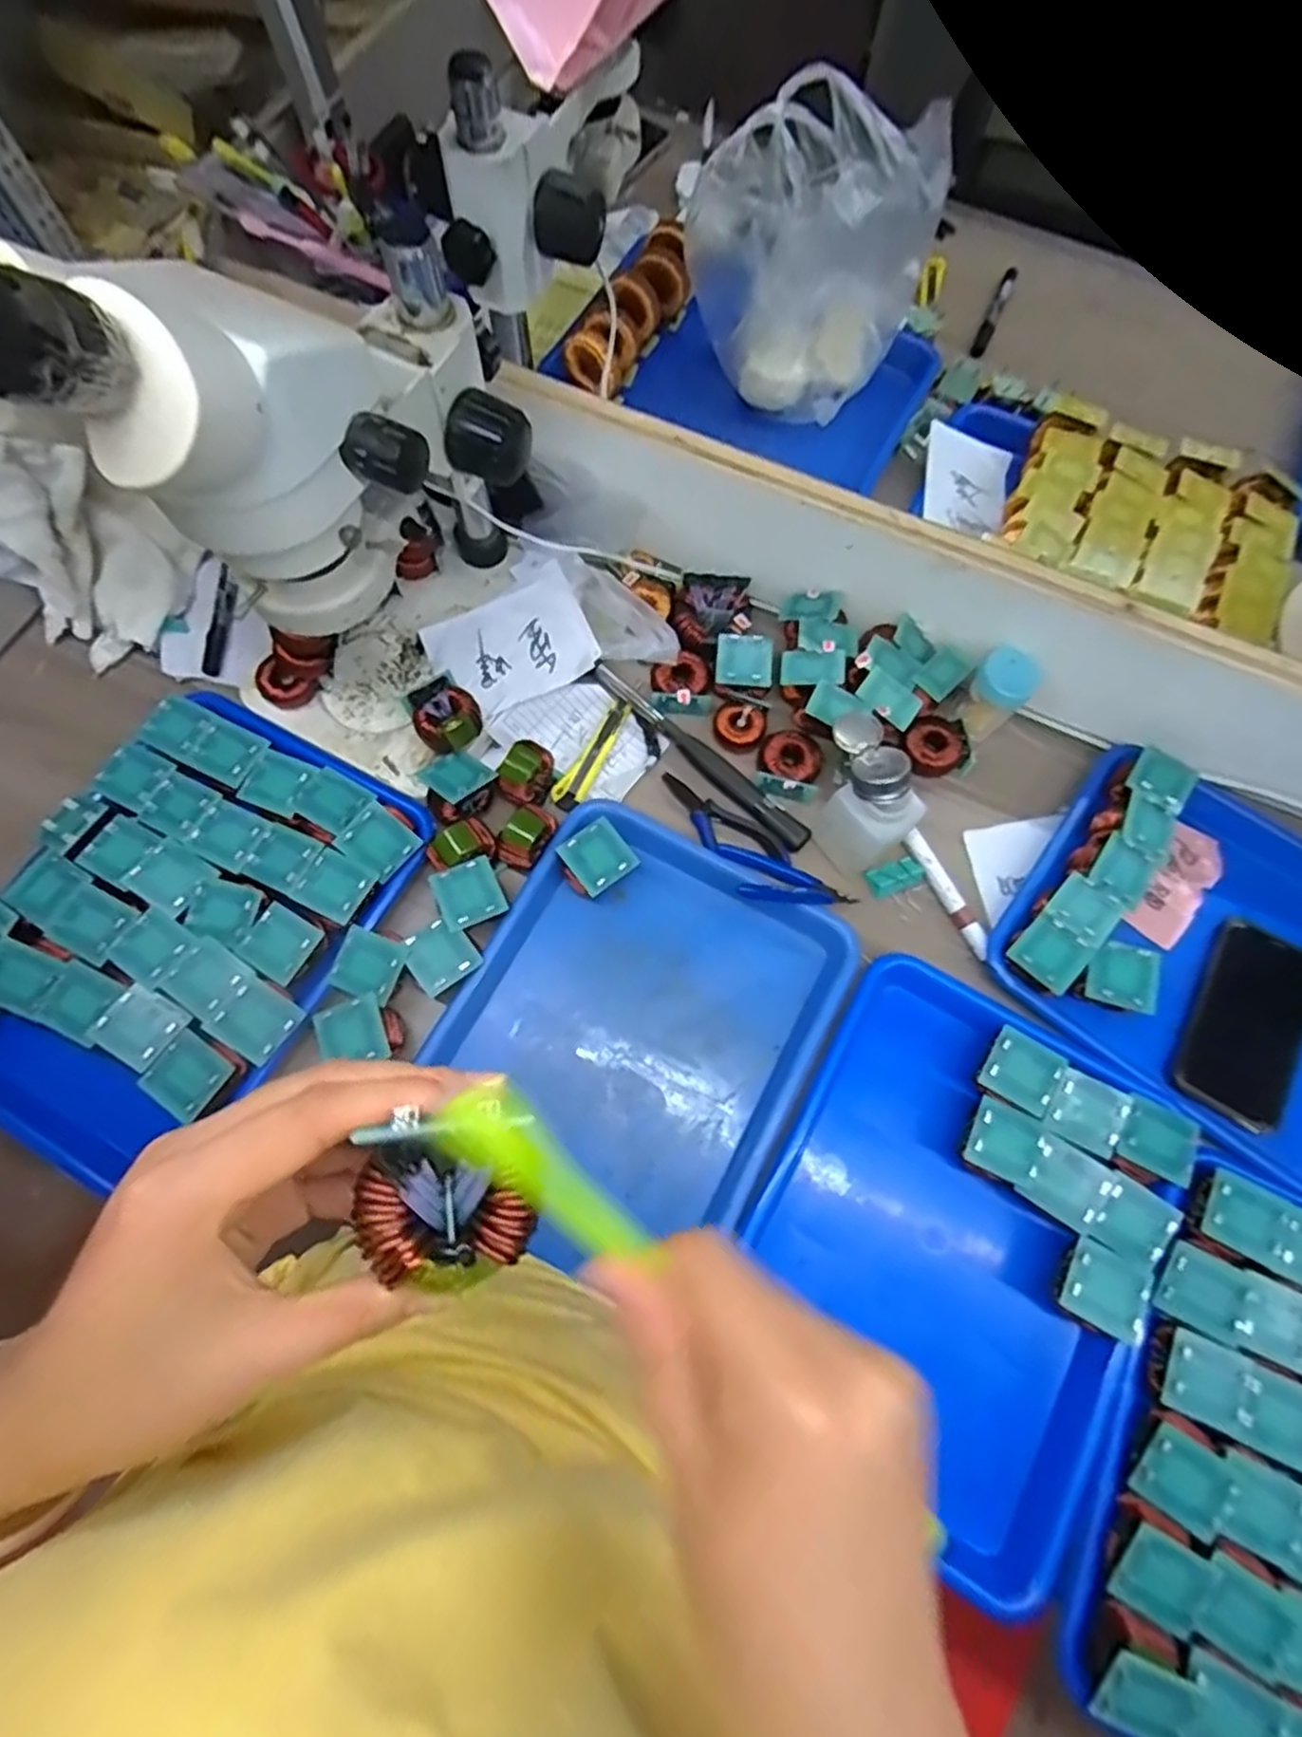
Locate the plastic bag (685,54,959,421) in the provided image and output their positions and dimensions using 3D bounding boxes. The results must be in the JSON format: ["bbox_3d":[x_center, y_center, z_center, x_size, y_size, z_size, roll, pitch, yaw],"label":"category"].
[{"bbox_3d":[0.140,-0.549,0.640,0.187,0.176,0.170,25,73,7],"label":"plastic bag"}]

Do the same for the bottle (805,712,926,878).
[{"bbox_3d":[0.154,-0.056,0.548,0.058,0.093,0.094,-26,74,-10],"label":"bottle"}]

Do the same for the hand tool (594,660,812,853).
[{"bbox_3d":[0.038,-0.095,0.615,0.230,0.022,0.024,41,75,11],"label":"hand tool"}]

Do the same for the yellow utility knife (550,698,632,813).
[{"bbox_3d":[-0.048,-0.095,0.608,0.024,0.016,0.112,25,73,7],"label":"yellow utility knife"}]

